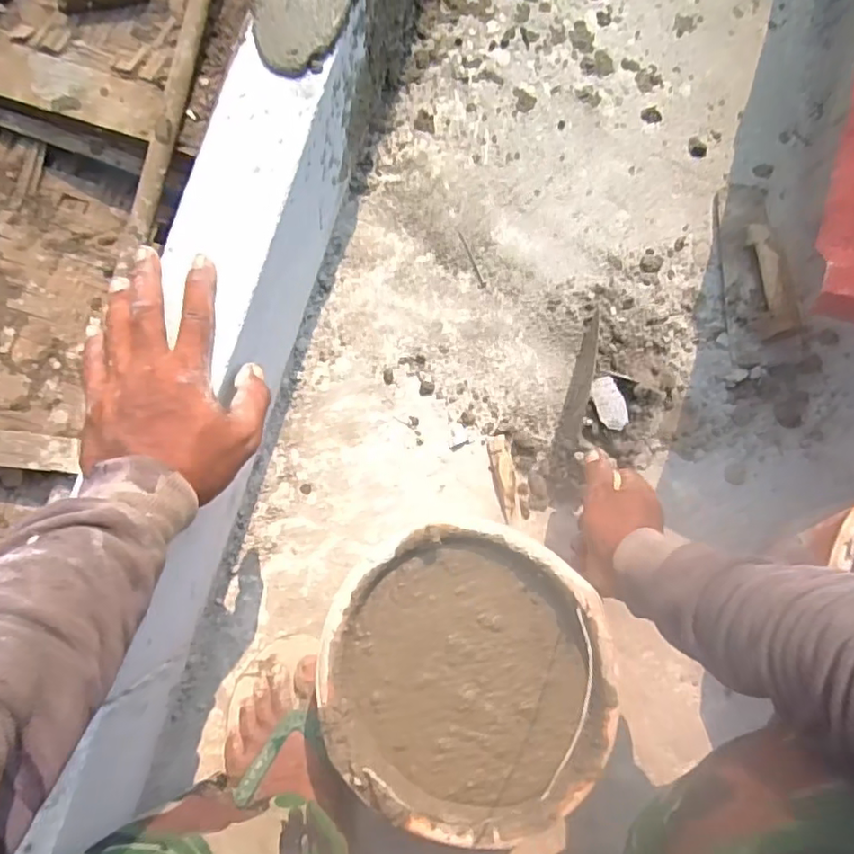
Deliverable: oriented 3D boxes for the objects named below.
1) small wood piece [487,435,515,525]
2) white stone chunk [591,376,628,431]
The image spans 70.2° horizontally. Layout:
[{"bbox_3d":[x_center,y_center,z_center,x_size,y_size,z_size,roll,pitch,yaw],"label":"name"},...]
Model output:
[{"bbox_3d":[0.086,0.057,0.681,0.023,0.017,0.095,-8,84,-6],"label":"small wood piece"},{"bbox_3d":[0.198,-0.026,0.656,0.027,0.014,0.058,-20,85,-8],"label":"white stone chunk"}]

